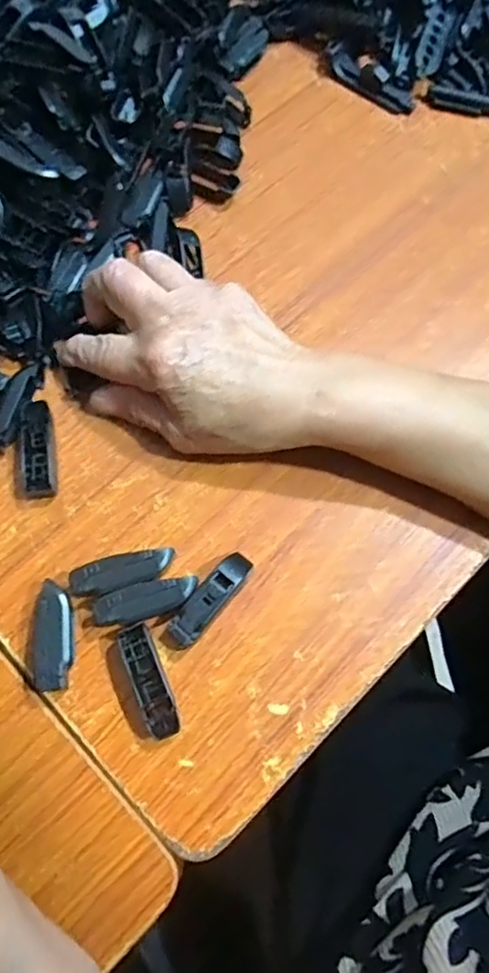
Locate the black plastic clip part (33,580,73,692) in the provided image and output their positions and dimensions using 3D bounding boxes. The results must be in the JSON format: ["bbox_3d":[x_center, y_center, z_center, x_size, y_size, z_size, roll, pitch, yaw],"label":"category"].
[{"bbox_3d":[-0.098,0.077,0.318,0.019,0.018,0.053,-3,73,-1],"label":"black plastic clip part"}]

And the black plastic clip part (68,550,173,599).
[{"bbox_3d":[-0.064,0.046,0.328,0.054,0.018,0.017,-17,73,-5],"label":"black plastic clip part"}]

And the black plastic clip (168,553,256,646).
[{"bbox_3d":[-0.017,0.058,0.324,0.015,0.015,0.055,36,76,11],"label":"black plastic clip"}]

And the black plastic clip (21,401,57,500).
[{"bbox_3d":[-0.117,-0.021,0.351,0.018,0.017,0.057,-9,73,-3],"label":"black plastic clip"}]

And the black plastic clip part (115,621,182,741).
[{"bbox_3d":[-0.048,0.098,0.311,0.016,0.014,0.055,-21,74,-6],"label":"black plastic clip part"}]

